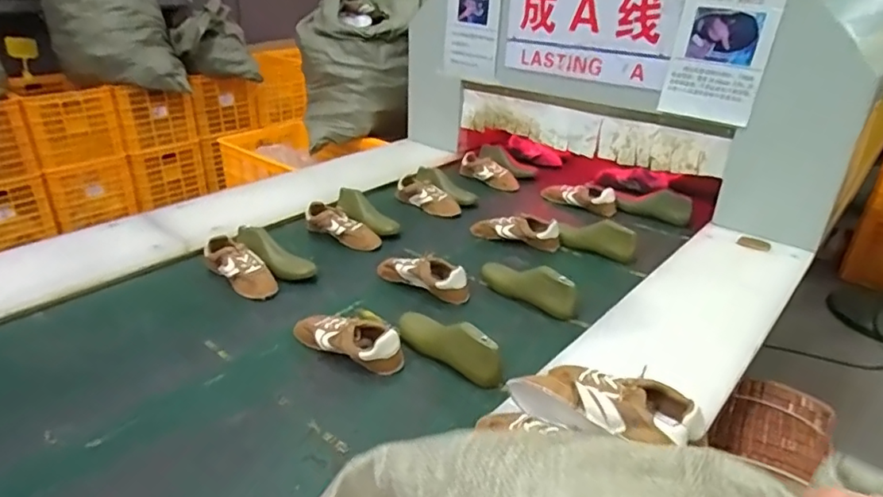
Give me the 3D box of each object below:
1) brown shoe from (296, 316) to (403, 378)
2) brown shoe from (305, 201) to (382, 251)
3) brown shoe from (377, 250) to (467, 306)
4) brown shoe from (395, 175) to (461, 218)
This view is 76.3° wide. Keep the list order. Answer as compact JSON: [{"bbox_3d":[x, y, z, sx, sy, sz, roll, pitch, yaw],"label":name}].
[{"bbox_3d":[-0.172,0.159,1.017,0.228,0.067,0.086,15,31,24],"label":"brown shoe"},{"bbox_3d":[-0.250,-0.054,1.410,0.213,0.068,0.074,19,32,29],"label":"brown shoe"},{"bbox_3d":[-0.044,0.053,1.233,0.226,0.075,0.076,20,33,31],"label":"brown shoe"},{"bbox_3d":[-0.037,-0.149,1.649,0.221,0.062,0.096,27,35,19],"label":"brown shoe"}]

